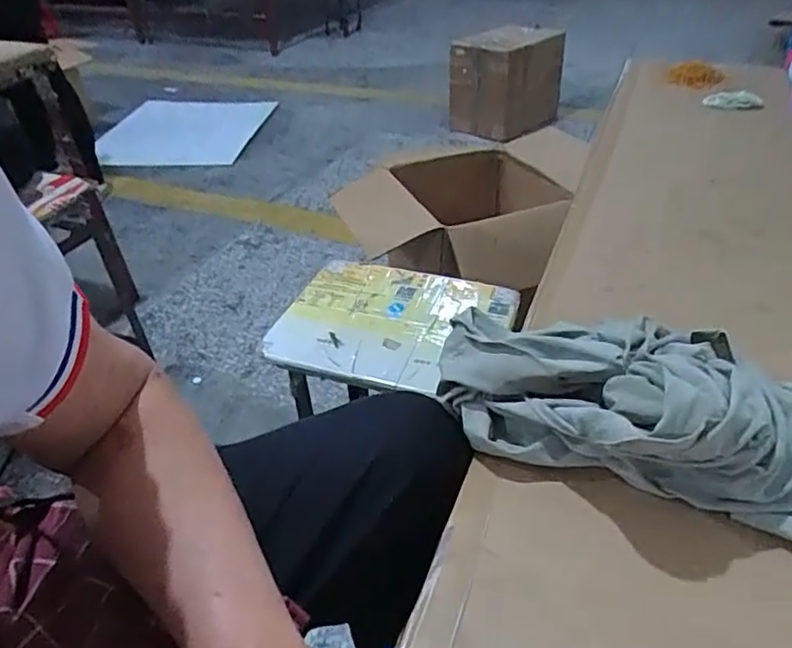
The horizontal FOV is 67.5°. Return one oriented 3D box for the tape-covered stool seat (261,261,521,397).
[{"bbox_3d":[-0.005,-0.004,0.783,0.278,0.027,0.229,13,40,20],"label":"tape-covered stool seat"}]

